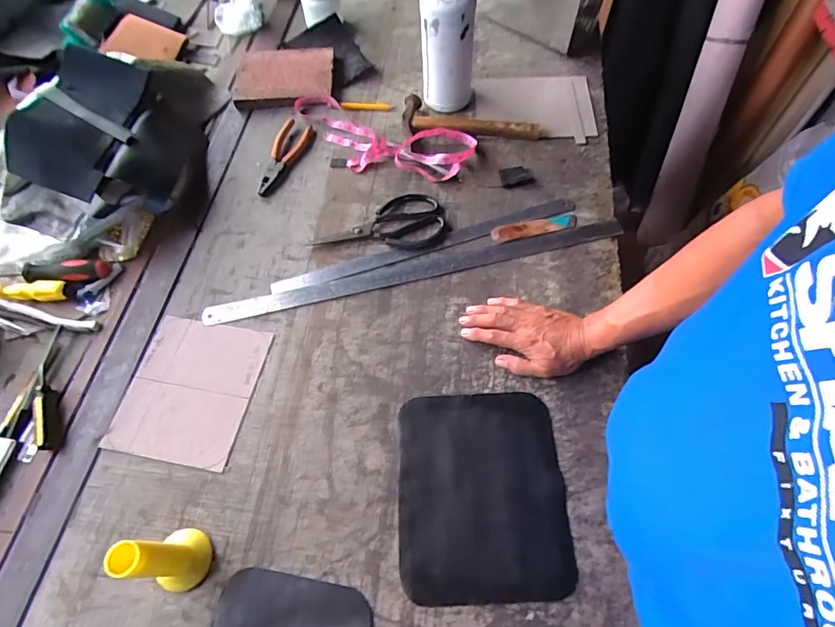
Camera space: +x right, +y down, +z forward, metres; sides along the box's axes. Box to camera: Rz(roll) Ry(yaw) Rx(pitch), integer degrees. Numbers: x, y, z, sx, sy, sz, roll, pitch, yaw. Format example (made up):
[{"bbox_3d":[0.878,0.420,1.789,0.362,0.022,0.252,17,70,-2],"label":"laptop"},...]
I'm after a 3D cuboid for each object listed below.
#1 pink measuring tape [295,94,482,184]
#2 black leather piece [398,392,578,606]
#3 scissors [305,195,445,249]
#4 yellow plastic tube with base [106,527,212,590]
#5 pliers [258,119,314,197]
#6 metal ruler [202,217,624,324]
[{"bbox_3d":[-0.077,-0.302,0.787,0.341,0.033,0.135,22,65,13],"label":"pink measuring tape"},{"bbox_3d":[0.073,0.201,0.531,0.186,0.008,0.221,-2,62,1],"label":"black leather piece"},{"bbox_3d":[-0.060,-0.139,0.713,0.200,0.011,0.099,-6,62,-1],"label":"scissors"},{"bbox_3d":[-0.253,0.243,0.457,0.048,0.124,0.058,-7,62,-2],"label":"yellow plastic tube with base"},{"bbox_3d":[-0.232,-0.270,0.782,0.062,0.011,0.164,15,64,10],"label":"pliers"},{"bbox_3d":[0.004,-0.066,0.676,0.619,0.008,0.030,-13,62,-4],"label":"metal ruler"}]

